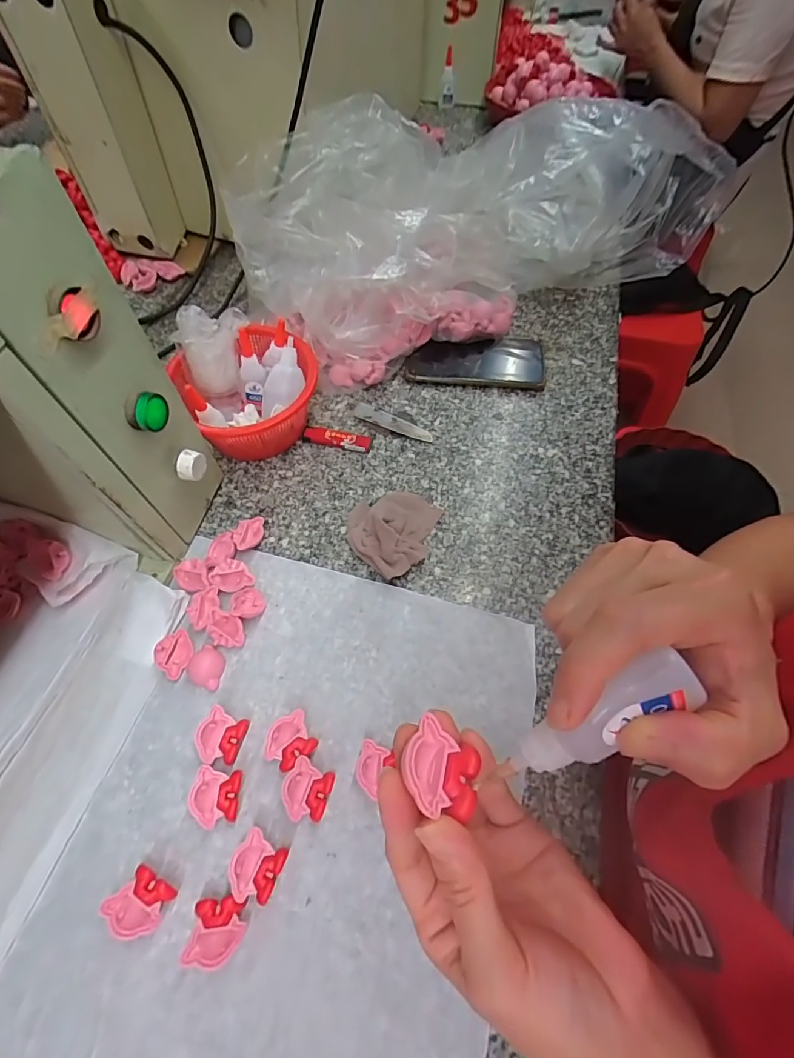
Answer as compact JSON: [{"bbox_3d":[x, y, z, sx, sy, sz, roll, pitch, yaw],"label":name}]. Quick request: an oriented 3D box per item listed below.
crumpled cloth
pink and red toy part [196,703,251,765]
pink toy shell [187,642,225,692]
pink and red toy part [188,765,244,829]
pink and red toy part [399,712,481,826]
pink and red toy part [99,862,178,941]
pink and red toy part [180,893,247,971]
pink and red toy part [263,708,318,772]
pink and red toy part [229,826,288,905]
[{"bbox_3d":[-0.003,-0.007,0.433,0.084,0.031,0.090,35,66,17],"label":"crumpled cloth"},{"bbox_3d":[-0.132,0.157,0.345,0.032,0.018,0.035,21,62,10],"label":"pink and red toy part"},{"bbox_3d":[-0.156,0.112,0.374,0.027,0.008,0.034,7,61,3],"label":"pink toy shell"},{"bbox_3d":[-0.129,0.191,0.327,0.033,0.015,0.036,5,60,2],"label":"pink and red toy part"},{"bbox_3d":[0.017,0.101,0.193,0.031,0.013,0.033,38,43,0],"label":"pink and red toy part"},{"bbox_3d":[-0.165,0.242,0.296,0.034,0.017,0.032,32,65,16],"label":"pink and red toy part"},{"bbox_3d":[-0.113,0.253,0.289,0.034,0.015,0.033,3,60,1],"label":"pink and red toy part"},{"bbox_3d":[-0.081,0.160,0.344,0.036,0.015,0.033,-29,65,-16],"label":"pink and red toy part"},{"bbox_3d":[-0.093,0.225,0.305,0.032,0.014,0.036,20,62,10],"label":"pink and red toy part"}]

